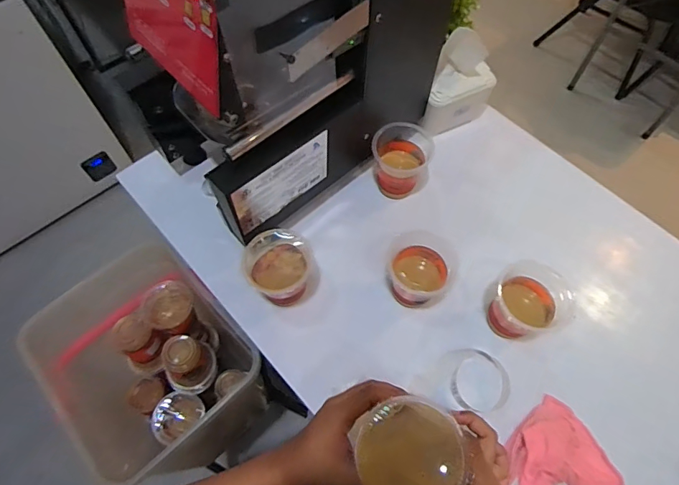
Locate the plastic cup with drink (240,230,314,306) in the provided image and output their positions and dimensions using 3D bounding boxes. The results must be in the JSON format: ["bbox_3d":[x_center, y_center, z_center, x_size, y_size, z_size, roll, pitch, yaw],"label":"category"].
[{"bbox_3d":[-0.081,0.043,0.605,0.081,0.116,0.089,0,64,0],"label":"plastic cup with drink"}]

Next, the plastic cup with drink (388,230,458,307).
[{"bbox_3d":[0.108,0.044,0.601,0.088,0.102,0.087,0,64,0],"label":"plastic cup with drink"}]

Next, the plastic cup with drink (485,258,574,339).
[{"bbox_3d":[0.246,0.082,0.583,0.096,0.088,0.093,0,64,0],"label":"plastic cup with drink"}]

